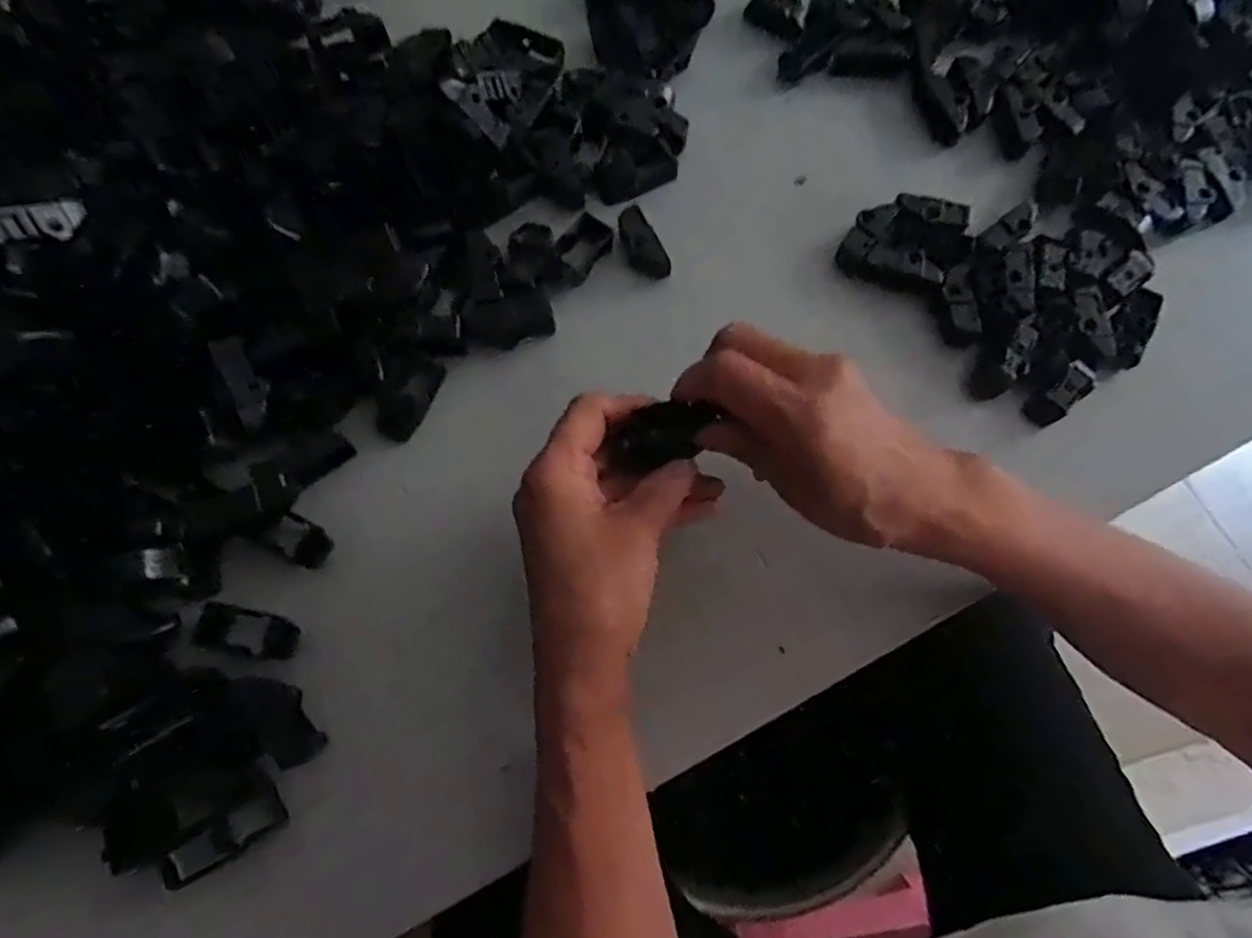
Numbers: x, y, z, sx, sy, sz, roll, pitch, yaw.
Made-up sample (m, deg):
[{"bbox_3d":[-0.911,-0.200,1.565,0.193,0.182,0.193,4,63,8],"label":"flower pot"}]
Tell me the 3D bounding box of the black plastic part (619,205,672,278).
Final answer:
[{"bbox_3d":[0.009,-0.133,0.400,0.018,0.010,0.045,-30,89,-8],"label":"black plastic part"}]

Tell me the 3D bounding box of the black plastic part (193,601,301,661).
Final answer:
[{"bbox_3d":[-0.186,0.081,0.334,0.047,0.008,0.021,12,74,4],"label":"black plastic part"}]

